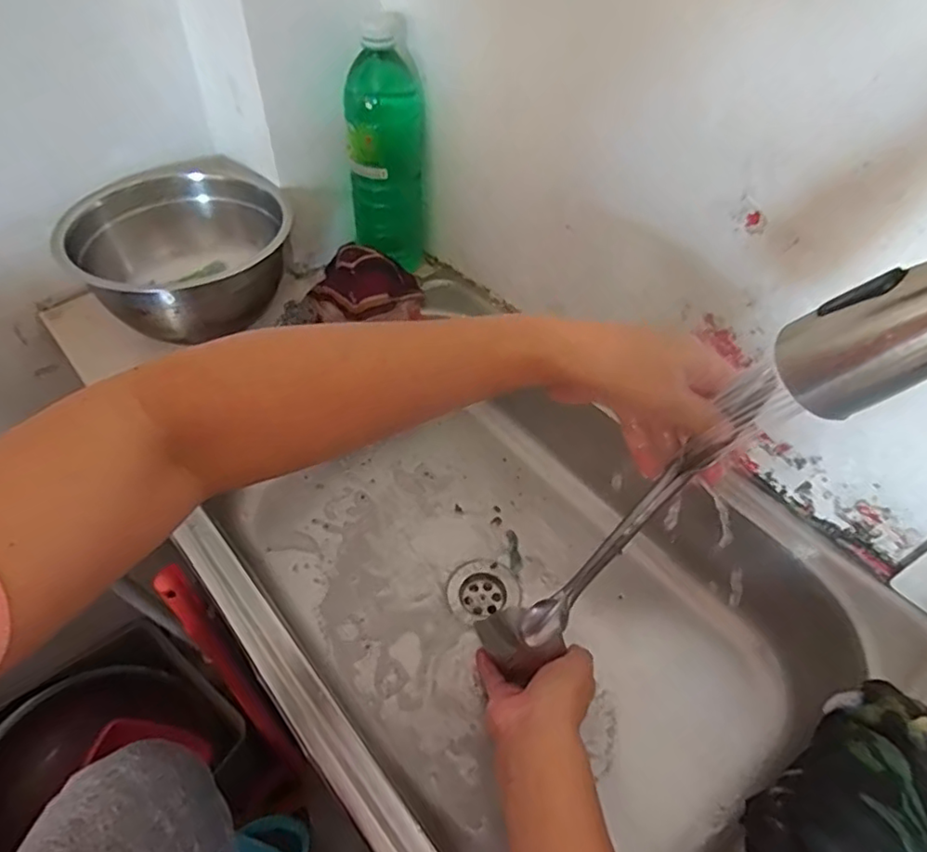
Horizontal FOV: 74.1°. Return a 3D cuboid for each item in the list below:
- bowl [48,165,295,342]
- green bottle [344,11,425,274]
[{"bbox_3d":[-0.284,-0.177,0.633,0.213,0.087,0.226,1,48,-1],"label":"bowl"},{"bbox_3d":[-0.083,-0.287,0.658,0.077,0.242,0.078,-2,48,-4],"label":"green bottle"}]

